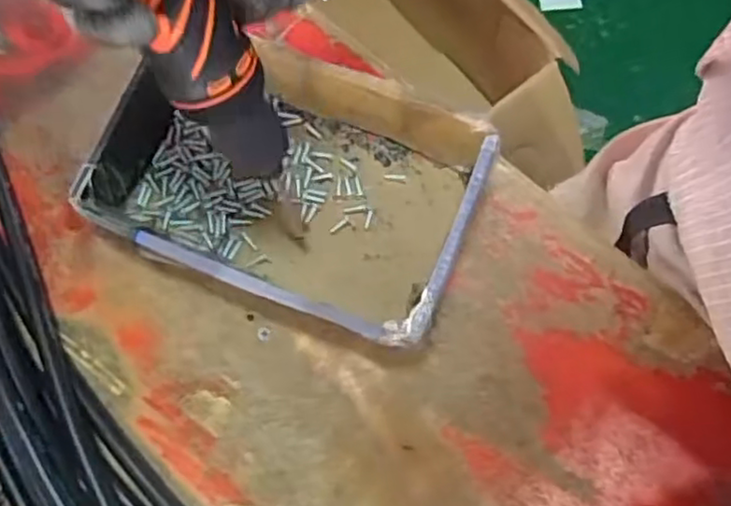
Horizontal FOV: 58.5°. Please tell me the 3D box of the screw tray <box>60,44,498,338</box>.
[{"bbox_3d":[-0.043,-0.039,0.370,0.199,0.055,0.129,22,77,7],"label":"screw tray"}]

